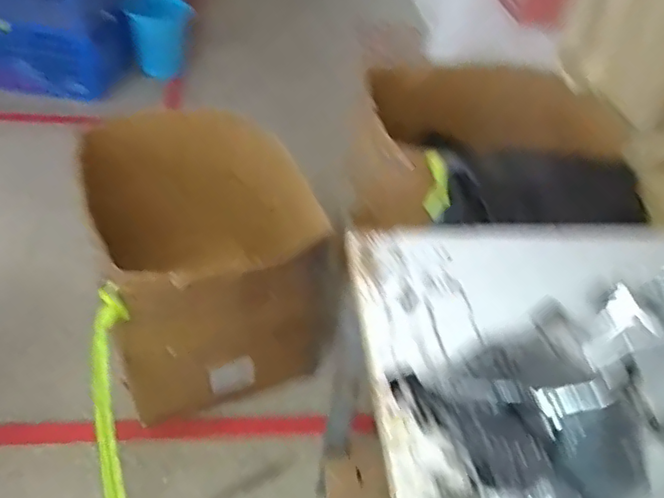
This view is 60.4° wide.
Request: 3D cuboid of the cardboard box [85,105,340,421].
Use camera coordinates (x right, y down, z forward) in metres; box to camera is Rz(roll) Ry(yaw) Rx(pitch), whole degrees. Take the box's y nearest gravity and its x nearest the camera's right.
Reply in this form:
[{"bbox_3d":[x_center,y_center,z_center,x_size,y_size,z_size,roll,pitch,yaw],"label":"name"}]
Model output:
[{"bbox_3d":[-0.317,0.006,1.432,0.480,0.459,0.600,-13,47,-21],"label":"cardboard box"}]

